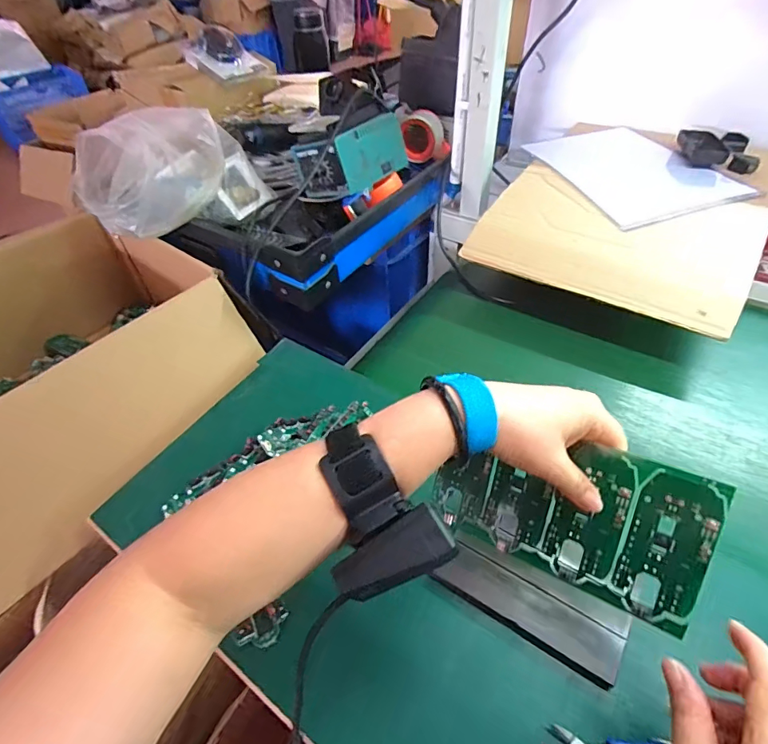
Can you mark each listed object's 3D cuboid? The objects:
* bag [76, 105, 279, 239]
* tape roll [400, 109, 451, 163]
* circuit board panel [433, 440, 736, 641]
[{"bbox_3d":[-0.342,-0.323,0.716,0.264,0.134,0.207,-28,52,-20],"label":"bag"},{"bbox_3d":[0.077,-0.446,0.842,0.089,0.078,0.057,-1,47,3],"label":"tape roll"},{"bbox_3d":[0.127,0.098,0.326,0.185,0.104,0.008,17,14,33],"label":"circuit board panel"}]

